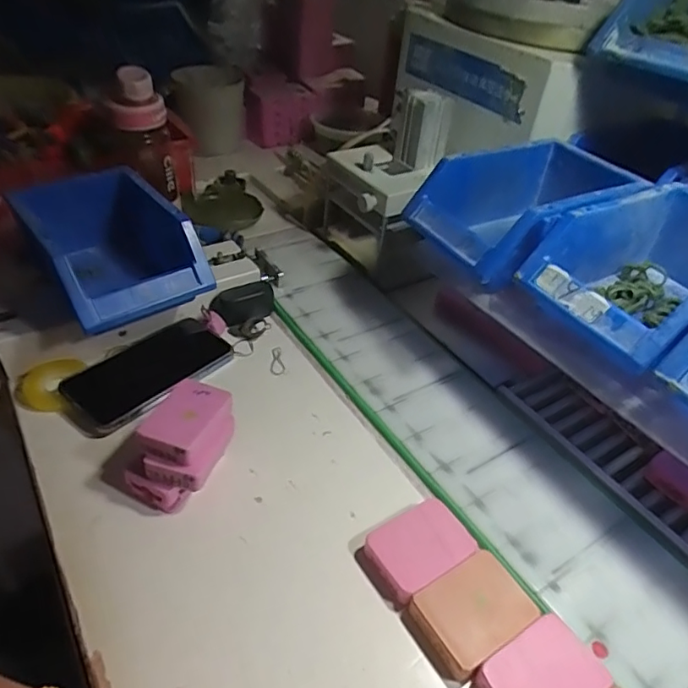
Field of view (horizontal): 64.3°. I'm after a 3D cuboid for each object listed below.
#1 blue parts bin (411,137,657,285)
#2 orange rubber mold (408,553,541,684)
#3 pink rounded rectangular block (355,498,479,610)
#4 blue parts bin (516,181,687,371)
[{"bbox_3d":[0.173,-0.125,0.504,0.199,0.075,0.121,-21,48,-26],"label":"blue parts bin"},{"bbox_3d":[0.084,0.175,0.358,0.071,0.015,0.053,-21,48,-27],"label":"orange rubber mold"},{"bbox_3d":[0.052,0.144,0.385,0.070,0.016,0.050,-22,48,-27],"label":"pink rounded rectangular block"},{"bbox_3d":[0.247,-0.057,0.431,0.180,0.071,0.122,-20,47,-26],"label":"blue parts bin"}]

